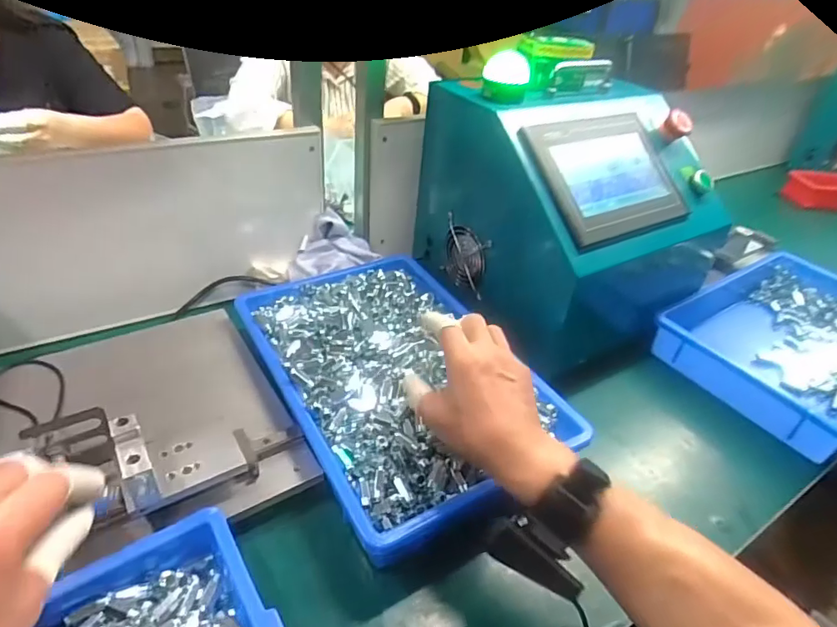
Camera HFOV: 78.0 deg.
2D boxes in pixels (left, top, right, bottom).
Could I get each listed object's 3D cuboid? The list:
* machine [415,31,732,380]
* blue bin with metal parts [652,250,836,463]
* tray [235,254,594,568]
[{"bbox_3d":[0.193,-0.162,0.691,0.287,0.304,0.311,-17,43,-29],"label":"machine"},{"bbox_3d":[0.527,0.040,0.722,0.395,0.075,0.252,-19,44,-30],"label":"blue bin with metal parts"},{"bbox_3d":[-0.030,0.049,0.548,0.231,0.052,0.356,-16,42,-27],"label":"tray"}]

